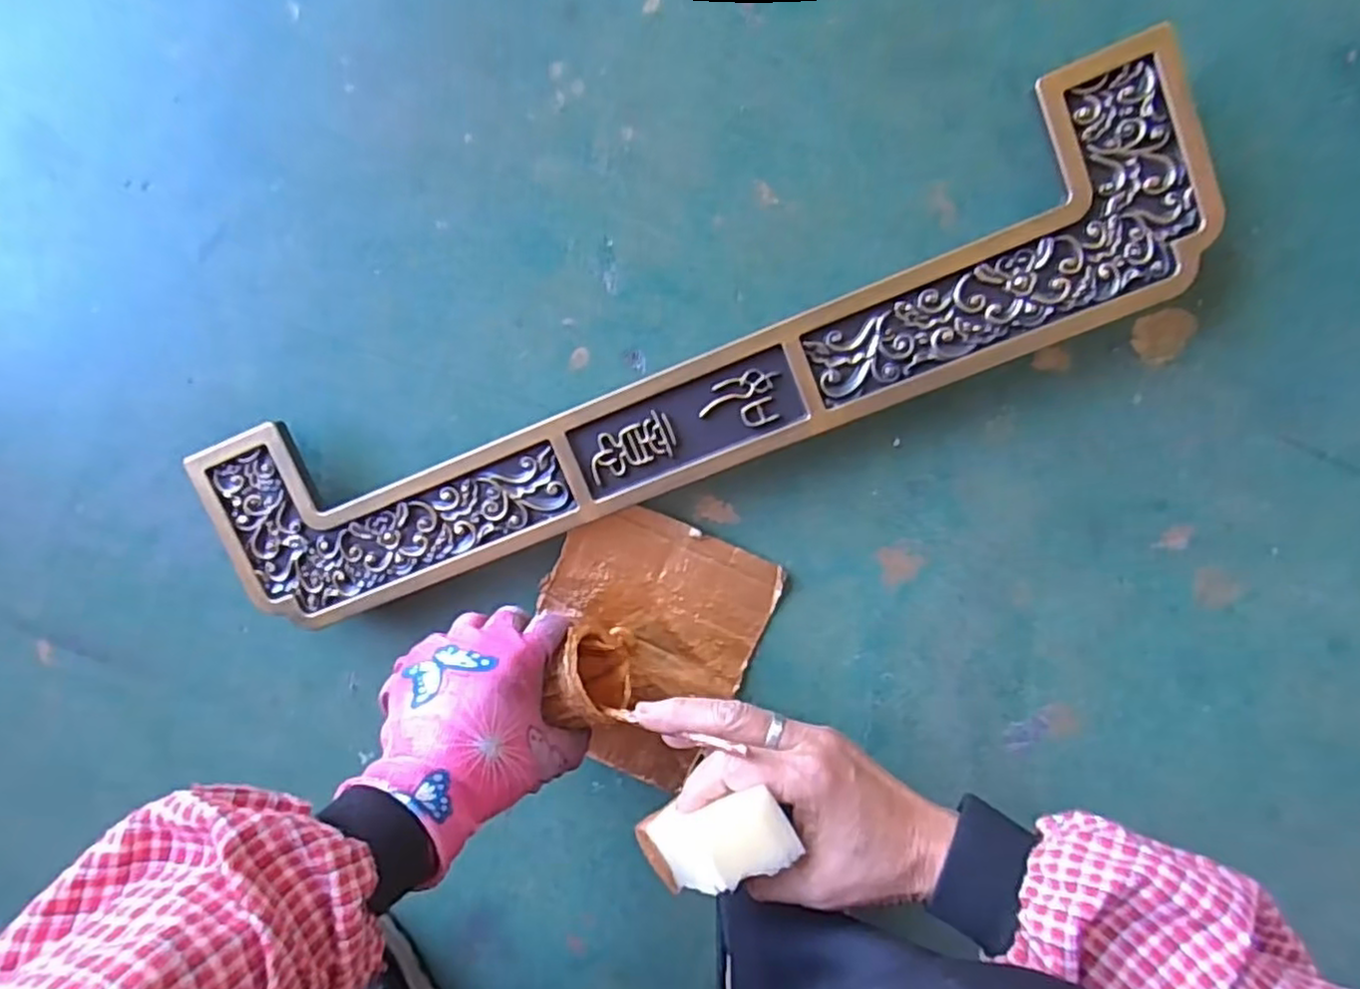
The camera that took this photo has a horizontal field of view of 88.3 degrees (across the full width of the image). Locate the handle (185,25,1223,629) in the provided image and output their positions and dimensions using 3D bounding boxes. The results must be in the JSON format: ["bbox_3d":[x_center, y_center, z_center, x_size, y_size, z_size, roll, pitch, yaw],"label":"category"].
[{"bbox_3d":[-0.007,-0.067,0.413,0.596,0.039,0.135,-22,96,7],"label":"handle"}]

